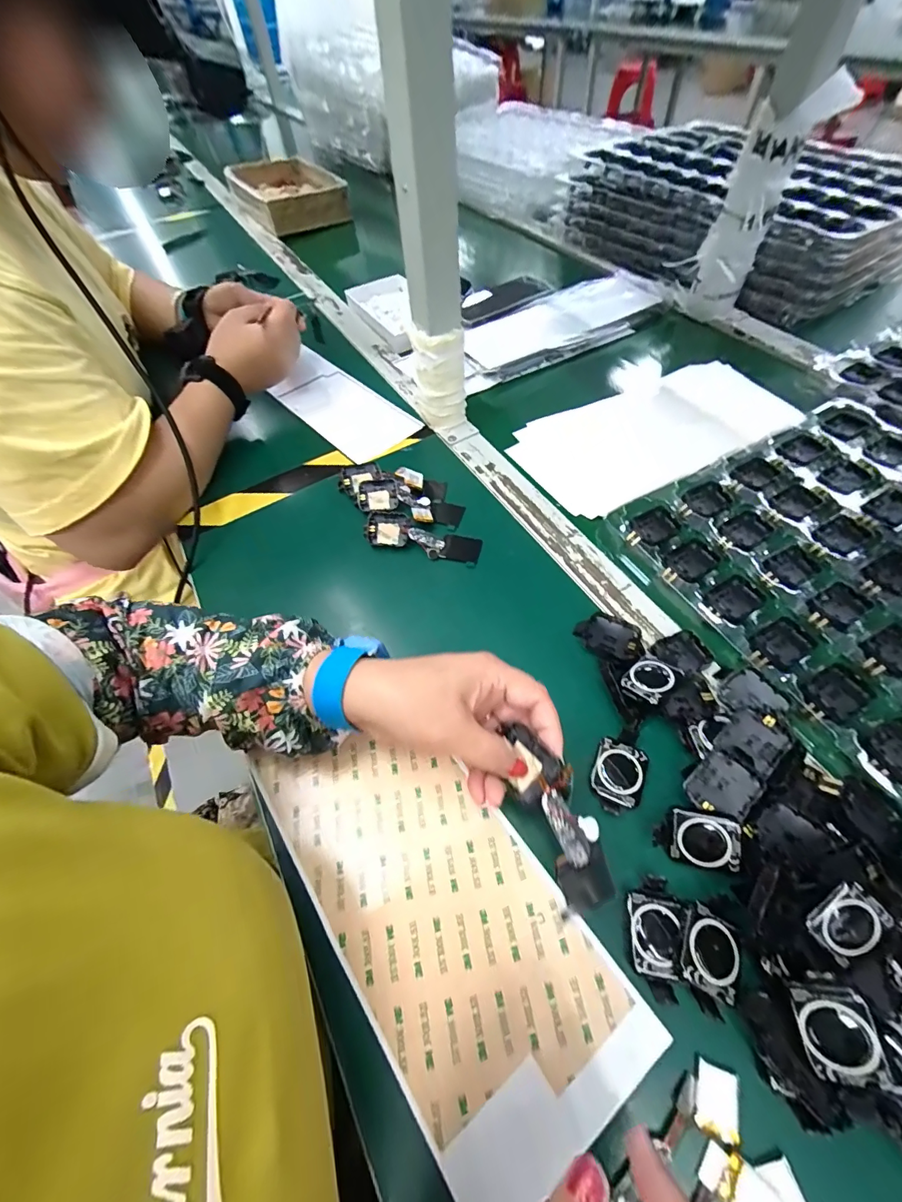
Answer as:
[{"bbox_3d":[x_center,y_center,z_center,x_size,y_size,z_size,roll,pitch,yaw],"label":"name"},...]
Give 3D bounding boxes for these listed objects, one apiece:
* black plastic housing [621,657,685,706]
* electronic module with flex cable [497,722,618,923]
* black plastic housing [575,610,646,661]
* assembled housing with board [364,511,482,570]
[{"bbox_3d":[0.144,0.061,0.312,0.043,0.017,0.030,-38,38,-24],"label":"black plastic housing"},{"bbox_3d":[0.056,0.113,0.232,0.031,0.020,0.091,-17,53,-6],"label":"electronic module with flex cable"},{"bbox_3d":[0.125,0.031,0.342,0.051,0.015,0.035,24,62,19],"label":"black plastic housing"},{"bbox_3d":[-0.027,-0.060,0.411,0.110,0.025,0.031,13,59,13],"label":"assembled housing with board"}]

